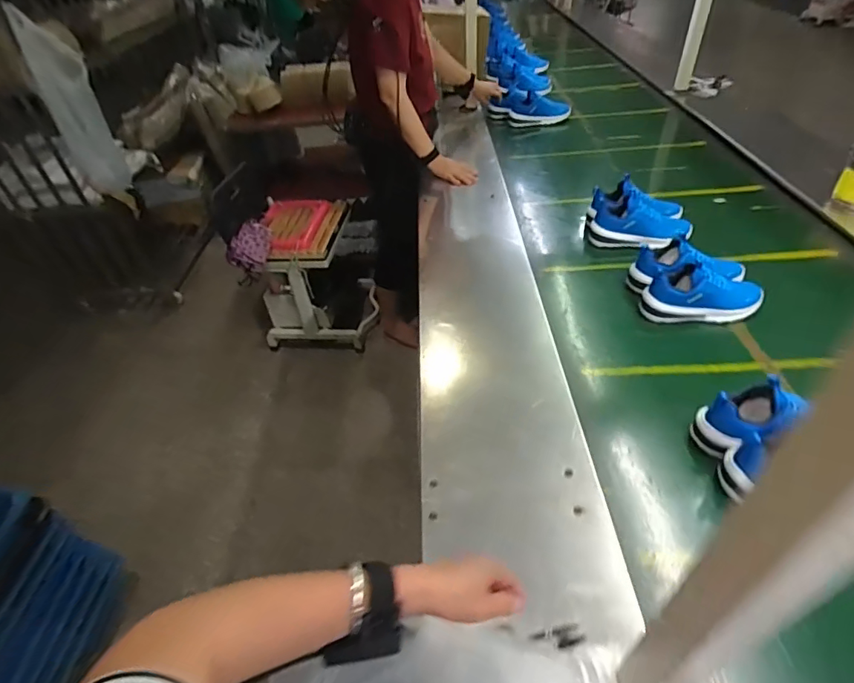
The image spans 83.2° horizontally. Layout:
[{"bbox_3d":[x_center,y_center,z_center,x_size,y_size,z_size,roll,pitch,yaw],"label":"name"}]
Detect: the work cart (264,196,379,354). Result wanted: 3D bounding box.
[{"bbox_3d":[-0.433,-0.285,1.915,0.420,0.510,0.415,0,43,5],"label":"work cart"}]

